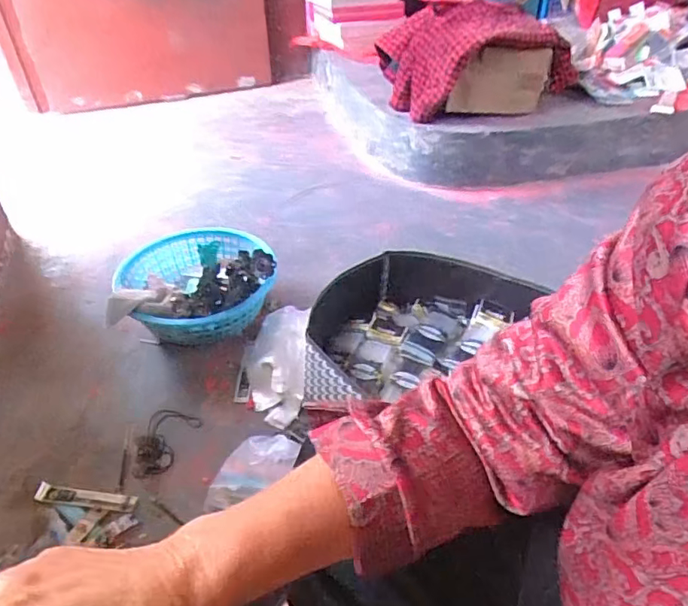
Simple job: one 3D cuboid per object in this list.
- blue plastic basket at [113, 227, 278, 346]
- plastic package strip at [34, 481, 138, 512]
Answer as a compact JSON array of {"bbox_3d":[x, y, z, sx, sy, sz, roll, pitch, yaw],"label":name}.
[{"bbox_3d":[-0.300,-0.039,1.103,0.281,0.144,0.299,0,39,0],"label":"blue plastic basket"},{"bbox_3d":[-0.393,0.297,0.813,0.151,0.011,0.029,7,34,4],"label":"plastic package strip"}]

